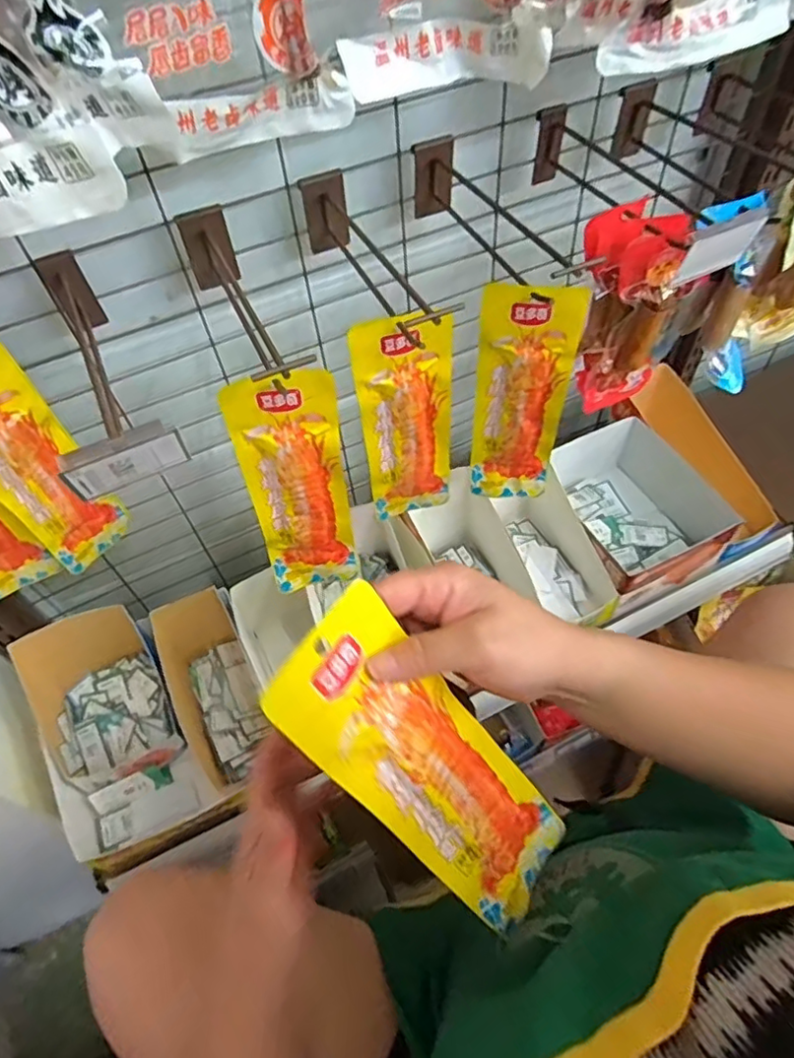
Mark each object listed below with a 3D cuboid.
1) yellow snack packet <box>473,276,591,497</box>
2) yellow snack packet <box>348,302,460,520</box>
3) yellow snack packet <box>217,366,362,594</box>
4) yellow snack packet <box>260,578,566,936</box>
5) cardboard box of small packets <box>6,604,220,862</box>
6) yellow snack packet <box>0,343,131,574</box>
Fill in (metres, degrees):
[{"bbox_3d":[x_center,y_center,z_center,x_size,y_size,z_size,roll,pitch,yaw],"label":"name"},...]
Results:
[{"bbox_3d":[0.101,-0.103,0.507,0.074,0.211,0.019,6,56,8],"label":"yellow snack packet"},{"bbox_3d":[0.010,-0.083,0.498,0.074,0.208,0.015,-12,56,-4],"label":"yellow snack packet"},{"bbox_3d":[-0.073,-0.024,0.462,0.076,0.212,0.022,-13,56,-4],"label":"yellow snack packet"},{"bbox_3d":[0.023,0.129,0.317,0.008,0.224,0.073,1,45,51],"label":"yellow snack packet"},{"bbox_3d":[-0.299,0.198,0.625,0.111,0.122,0.237,-24,57,-12],"label":"cardboard box of small packets"},{"bbox_3d":[-0.292,-0.046,0.498,0.013,0.216,0.074,31,63,23],"label":"yellow snack packet"}]

